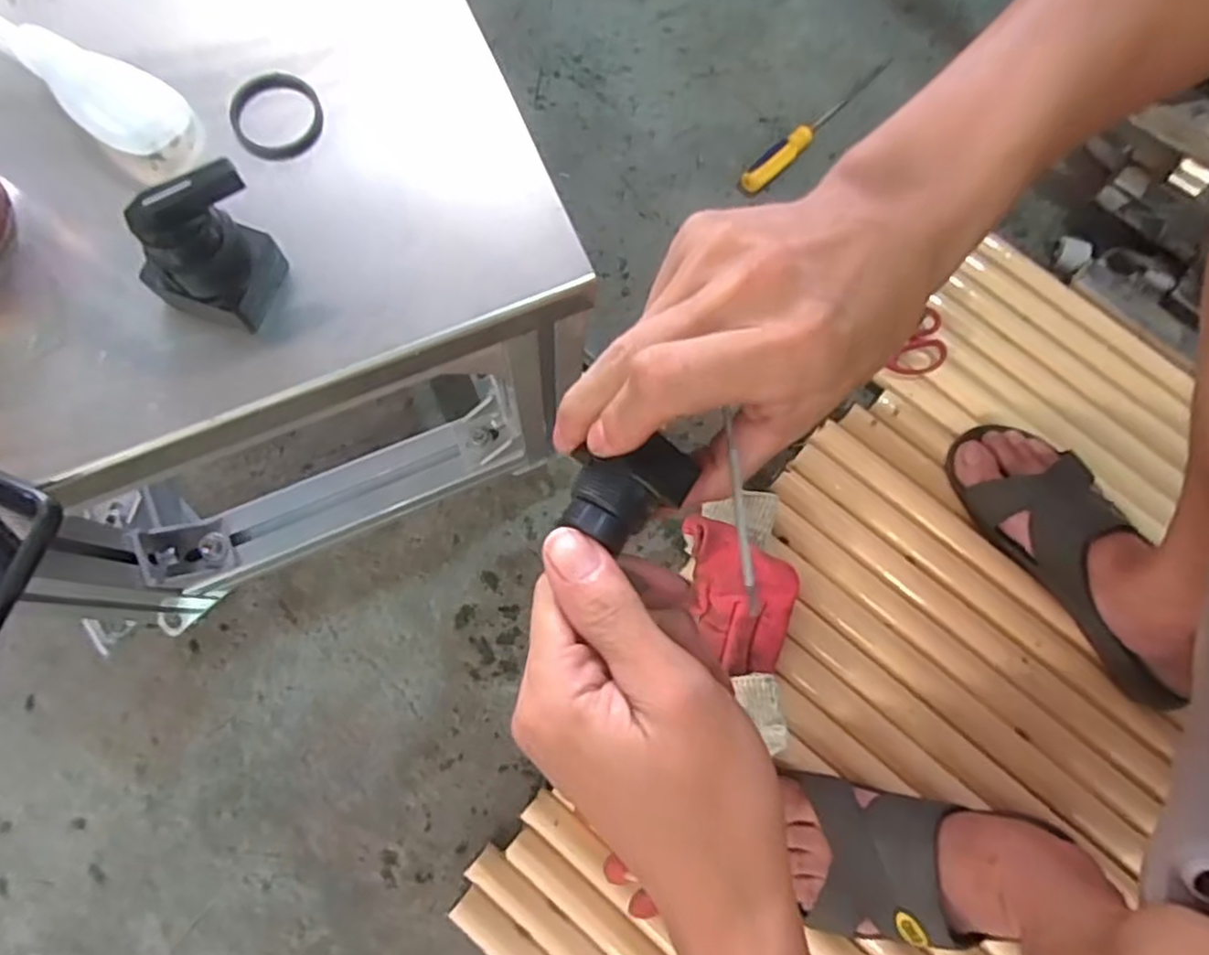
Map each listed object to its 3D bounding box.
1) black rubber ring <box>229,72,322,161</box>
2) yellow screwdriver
[{"bbox_3d":[-0.127,-0.141,0.275,0.033,0.007,0.034,1,77,-4],"label":"black rubber ring"},{"bbox_3d":[0.218,-0.362,0.715,0.026,0.035,0.235,42,68,7],"label":"yellow screwdriver"}]

